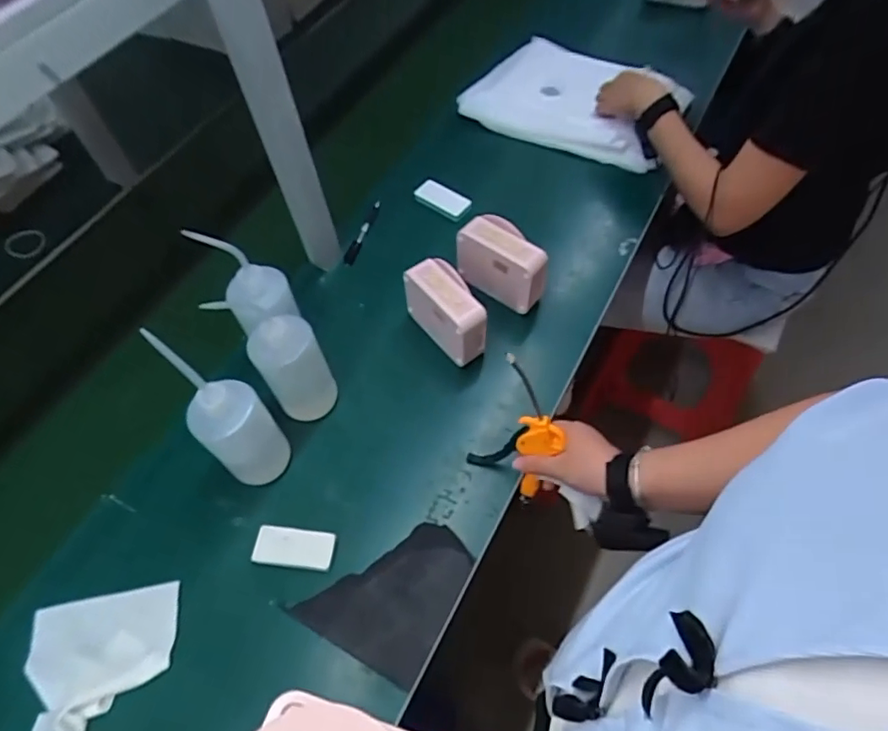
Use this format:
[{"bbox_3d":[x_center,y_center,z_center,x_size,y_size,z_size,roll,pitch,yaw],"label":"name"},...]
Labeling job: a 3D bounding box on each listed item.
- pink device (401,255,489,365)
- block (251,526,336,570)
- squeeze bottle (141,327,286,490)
[{"bbox_3d":[0.008,-0.069,0.779,0.057,0.109,0.130,-35,63,-17],"label":"pink device"},{"bbox_3d":[-0.173,0.212,0.657,0.090,0.024,0.040,4,59,6],"label":"block"},{"bbox_3d":[-0.241,0.057,0.629,0.077,0.229,0.078,-37,63,-18],"label":"squeeze bottle"}]

